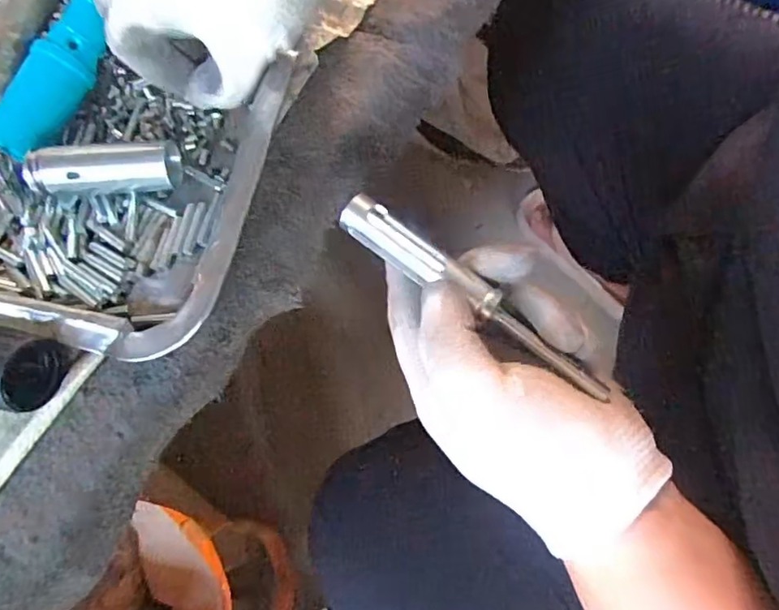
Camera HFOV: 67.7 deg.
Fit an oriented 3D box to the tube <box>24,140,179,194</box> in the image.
[{"bbox_3d":[-0.139,-0.065,0.285,0.072,0.022,0.022,-7,71,4],"label":"tube"}]

